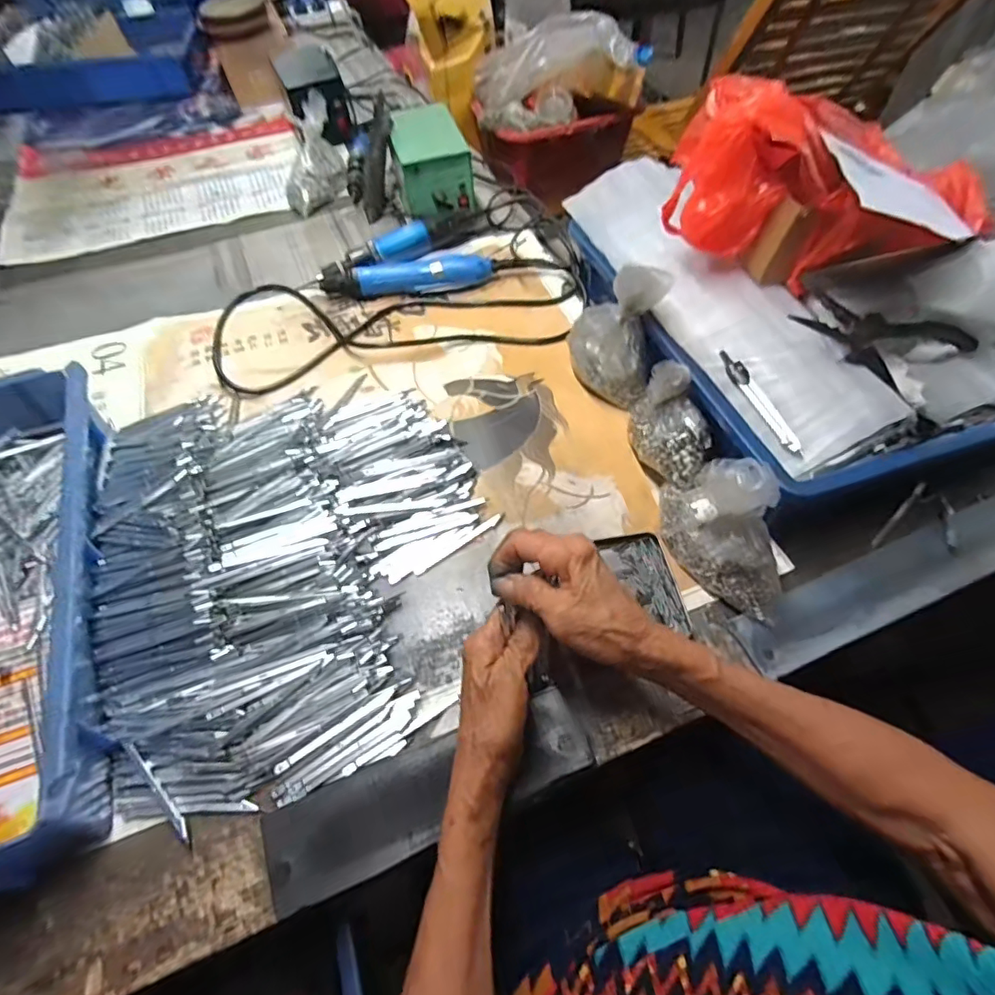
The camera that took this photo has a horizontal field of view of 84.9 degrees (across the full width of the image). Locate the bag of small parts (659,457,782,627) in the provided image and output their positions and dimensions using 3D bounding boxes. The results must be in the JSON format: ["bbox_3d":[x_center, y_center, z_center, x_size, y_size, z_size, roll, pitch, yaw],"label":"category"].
[{"bbox_3d":[0.181,0.016,0.416,0.078,0.104,0.125,-3,54,0],"label":"bag of small parts"}]

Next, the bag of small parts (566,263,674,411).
[{"bbox_3d":[0.112,-0.160,0.533,0.083,0.124,0.074,9,55,9],"label":"bag of small parts"}]

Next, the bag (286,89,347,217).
[{"bbox_3d":[-0.280,-0.508,0.809,0.094,0.113,0.112,-15,54,-9],"label":"bag"}]

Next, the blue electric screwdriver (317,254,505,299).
[{"bbox_3d":[-0.109,-0.281,0.684,0.232,0.034,0.050,-3,54,0],"label":"blue electric screwdriver"}]

